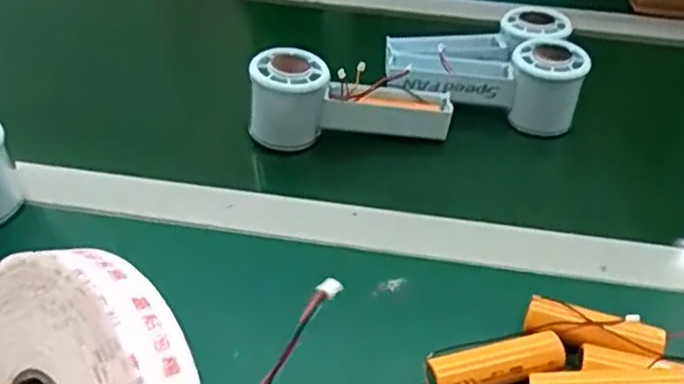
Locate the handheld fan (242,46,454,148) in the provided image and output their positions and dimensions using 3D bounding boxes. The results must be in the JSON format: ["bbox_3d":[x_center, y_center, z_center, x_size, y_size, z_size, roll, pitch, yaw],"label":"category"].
[{"bbox_3d":[0.006,-0.071,0.528,0.148,0.056,0.043,2,40,-6],"label":"handheld fan"}]

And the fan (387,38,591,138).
[{"bbox_3d":[0.111,-0.089,0.551,0.146,0.061,0.051,7,40,0],"label":"fan"}]

